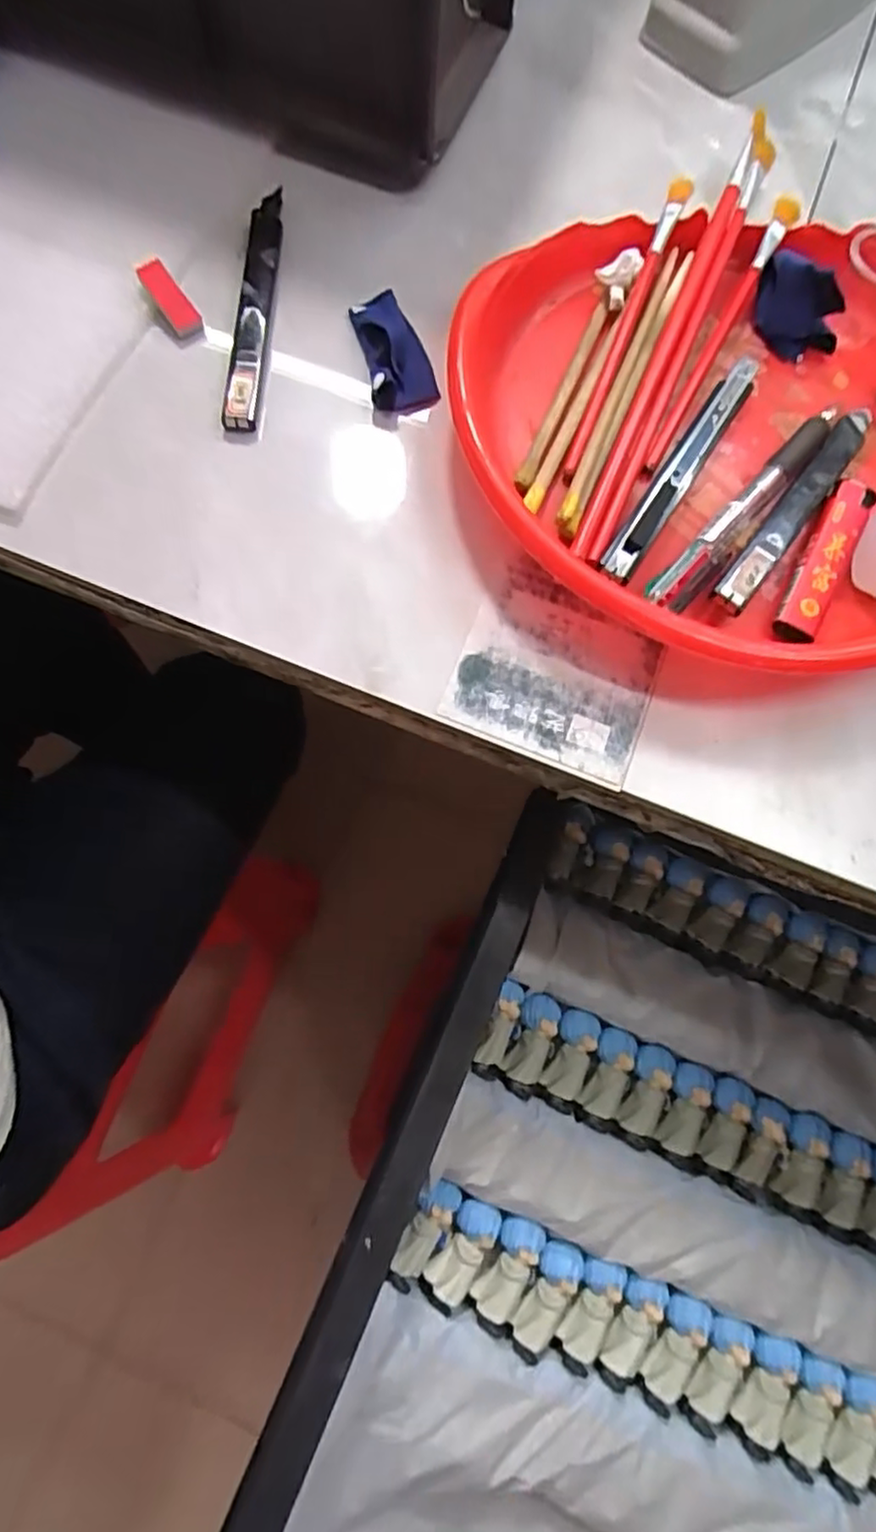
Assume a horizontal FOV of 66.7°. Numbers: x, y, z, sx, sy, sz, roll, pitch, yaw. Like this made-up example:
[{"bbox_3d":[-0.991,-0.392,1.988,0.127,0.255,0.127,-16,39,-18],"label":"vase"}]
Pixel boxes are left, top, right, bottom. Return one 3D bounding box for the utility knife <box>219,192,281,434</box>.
[{"bbox_3d":[-0.086,-0.218,0.315,0.019,0.013,0.138,2,76,-3],"label":"utility knife"}]

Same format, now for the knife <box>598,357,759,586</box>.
[{"bbox_3d":[0.111,-0.137,0.295,0.016,0.010,0.132,33,76,5],"label":"knife"}]

